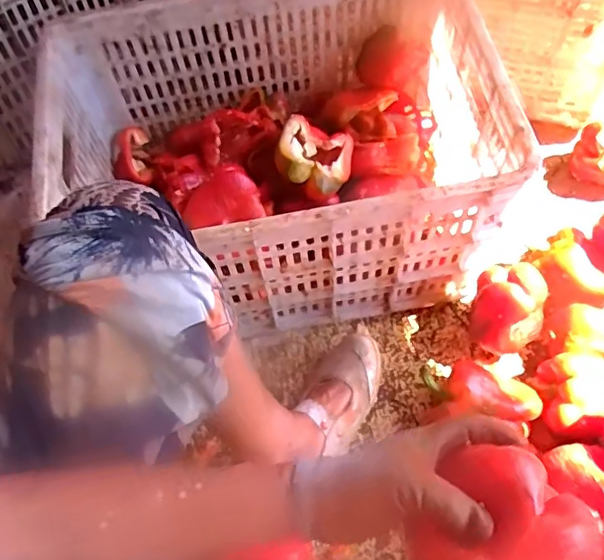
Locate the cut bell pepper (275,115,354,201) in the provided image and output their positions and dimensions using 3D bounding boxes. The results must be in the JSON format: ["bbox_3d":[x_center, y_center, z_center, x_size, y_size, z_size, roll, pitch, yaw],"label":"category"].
[{"bbox_3d":[0.016,-0.155,0.750,0.093,0.066,0.084,5,63,4],"label":"cut bell pepper"}]

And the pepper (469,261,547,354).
[{"bbox_3d":[0.269,0.039,0.750,0.094,0.094,0.083,14,64,9],"label":"pepper"}]

